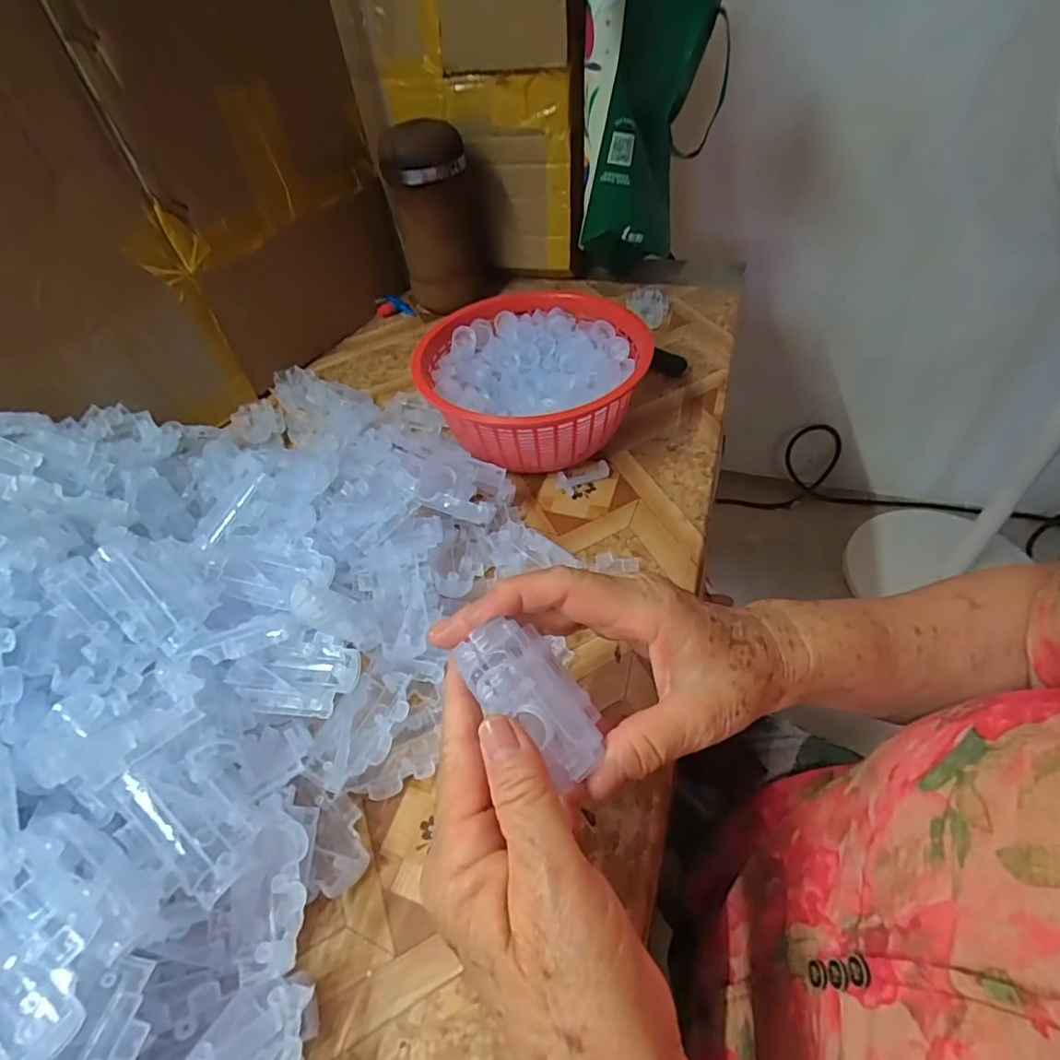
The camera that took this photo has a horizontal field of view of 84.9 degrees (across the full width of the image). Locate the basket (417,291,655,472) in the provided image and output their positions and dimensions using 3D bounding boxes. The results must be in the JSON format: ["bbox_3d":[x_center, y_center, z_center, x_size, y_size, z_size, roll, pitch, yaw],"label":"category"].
[{"bbox_3d":[0.005,-0.124,0.497,0.177,0.080,0.195,7,49,11],"label":"basket"}]

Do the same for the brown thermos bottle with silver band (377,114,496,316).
[{"bbox_3d":[-0.103,-0.360,0.677,0.102,0.180,0.079,-6,48,0],"label":"brown thermos bottle with silver band"}]

